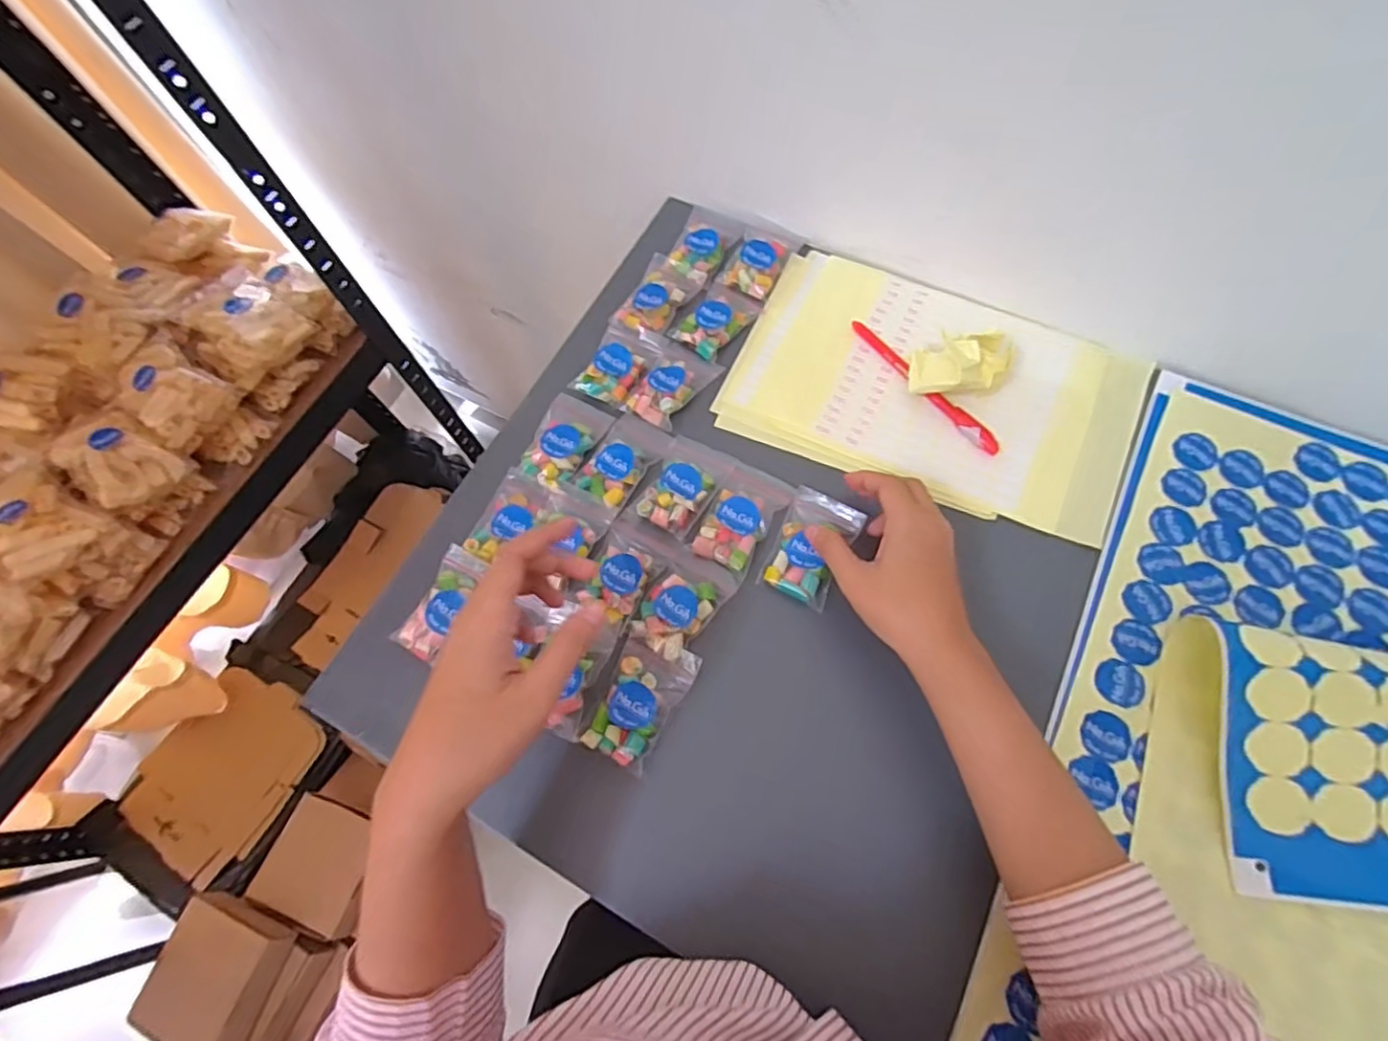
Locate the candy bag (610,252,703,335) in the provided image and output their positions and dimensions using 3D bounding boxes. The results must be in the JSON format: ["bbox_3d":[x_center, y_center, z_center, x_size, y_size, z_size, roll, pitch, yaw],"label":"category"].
[{"bbox_3d":[-0.027,-0.182,0.508,0.049,0.009,0.074,21,69,11],"label":"candy bag"}]

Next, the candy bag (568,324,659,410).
[{"bbox_3d":[-0.061,-0.121,0.484,0.044,0.011,0.062,24,70,12],"label":"candy bag"}]

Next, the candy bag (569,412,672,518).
[{"bbox_3d":[-0.056,-0.045,0.454,0.046,0.010,0.076,32,72,15],"label":"candy bag"}]

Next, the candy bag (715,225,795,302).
[{"bbox_3d":[0.052,-0.214,0.515,0.044,0.016,0.060,28,71,13],"label":"candy bag"}]

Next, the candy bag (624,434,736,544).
[{"bbox_3d":[-0.007,-0.027,0.443,0.050,0.011,0.075,30,71,14],"label":"candy bag"}]

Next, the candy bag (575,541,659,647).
[{"bbox_3d":[-0.055,0.046,0.416,0.042,0.008,0.066,22,70,11],"label":"candy bag"}]

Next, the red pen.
[{"bbox_3d":[0.170,-0.102,0.468,0.014,0.008,0.145,-36,70,-12],"label":"red pen"}]

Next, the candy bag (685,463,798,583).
[{"bbox_3d":[0.032,-0.005,0.431,0.048,0.011,0.078,29,71,14],"label":"candy bag"}]

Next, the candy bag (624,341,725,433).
[{"bbox_3d":[-0.017,-0.105,0.476,0.046,0.015,0.070,30,72,14],"label":"candy bag"}]

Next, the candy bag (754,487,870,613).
[{"bbox_3d":[0.080,0.017,0.425,0.047,0.007,0.078,24,70,12],"label":"candy bag"}]

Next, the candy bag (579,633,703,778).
[{"bbox_3d":[-0.034,0.114,0.396,0.046,0.017,0.077,25,70,12],"label":"candy bag"}]

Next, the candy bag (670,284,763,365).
[{"bbox_3d":[0.016,-0.161,0.497,0.048,0.012,0.065,35,73,16],"label":"candy bag"}]

